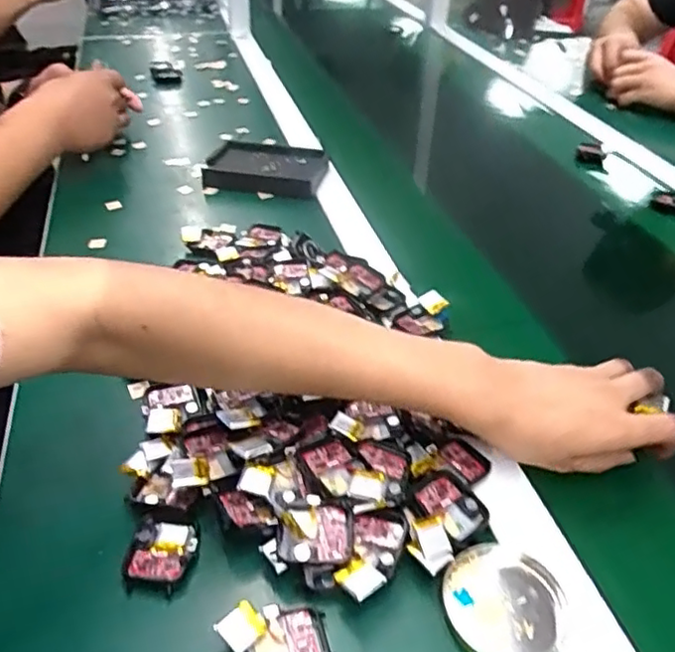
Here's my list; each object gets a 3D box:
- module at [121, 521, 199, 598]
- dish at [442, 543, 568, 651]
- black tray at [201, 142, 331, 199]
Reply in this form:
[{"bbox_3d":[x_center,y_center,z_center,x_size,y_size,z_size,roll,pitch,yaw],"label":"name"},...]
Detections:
[{"bbox_3d":[-0.101,0.133,0.361,0.035,0.013,0.039,7,38,6],"label":"module"},{"bbox_3d":[0.092,0.152,0.344,0.065,0.010,0.062,2,38,-1],"label":"dish"},{"bbox_3d":[-0.087,-0.194,0.769,0.140,0.019,0.113,6,38,4],"label":"black tray"}]

